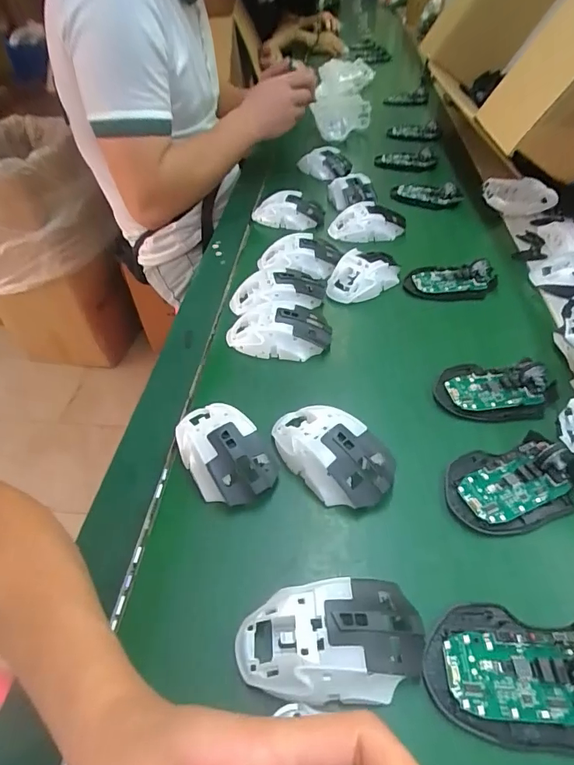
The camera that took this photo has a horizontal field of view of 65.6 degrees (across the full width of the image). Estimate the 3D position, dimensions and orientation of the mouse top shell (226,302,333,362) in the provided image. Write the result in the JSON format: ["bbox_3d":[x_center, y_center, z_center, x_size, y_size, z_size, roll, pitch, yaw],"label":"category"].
[{"bbox_3d":[-0.008,-0.060,0.496,0.112,0.033,0.060,7,46,9],"label":"mouse top shell"}]

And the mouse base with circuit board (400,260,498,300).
[{"bbox_3d":[0.210,-0.132,0.565,0.113,0.025,0.060,-2,46,1],"label":"mouse base with circuit board"}]

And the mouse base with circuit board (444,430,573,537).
[{"bbox_3d":[0.183,0.077,0.358,0.110,0.025,0.073,-17,47,-14],"label":"mouse base with circuit board"}]

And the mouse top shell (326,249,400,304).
[{"bbox_3d":[0.098,-0.140,0.572,0.107,0.035,0.063,-34,53,-27],"label":"mouse top shell"}]

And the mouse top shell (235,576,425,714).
[{"bbox_3d":[0.027,0.162,0.276,0.114,0.034,0.065,-6,46,-4],"label":"mouse top shell"}]

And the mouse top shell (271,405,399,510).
[{"bbox_3d":[0.035,0.057,0.380,0.117,0.035,0.068,29,53,27],"label":"mouse top shell"}]

